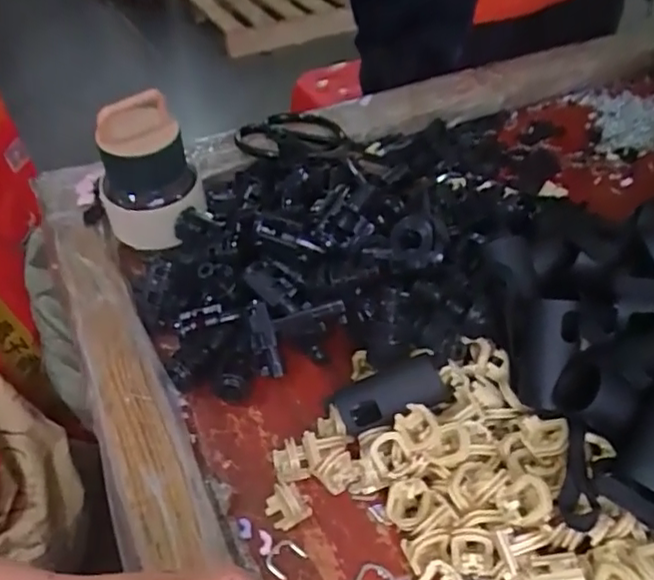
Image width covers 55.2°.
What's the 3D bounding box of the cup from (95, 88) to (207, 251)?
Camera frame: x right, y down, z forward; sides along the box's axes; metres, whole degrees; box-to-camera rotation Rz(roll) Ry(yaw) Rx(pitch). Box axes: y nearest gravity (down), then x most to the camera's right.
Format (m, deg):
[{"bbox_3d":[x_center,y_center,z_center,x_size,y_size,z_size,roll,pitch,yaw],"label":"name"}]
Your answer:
[{"bbox_3d":[-0.140,-0.086,0.488,0.070,0.117,0.066,-2,42,2],"label":"cup"}]

